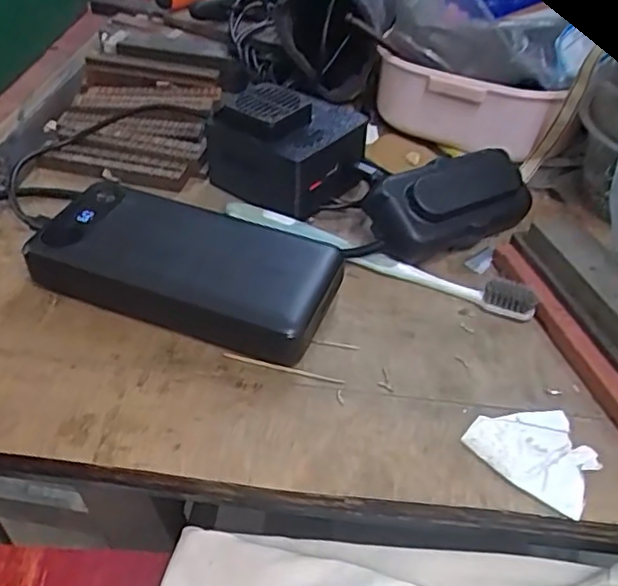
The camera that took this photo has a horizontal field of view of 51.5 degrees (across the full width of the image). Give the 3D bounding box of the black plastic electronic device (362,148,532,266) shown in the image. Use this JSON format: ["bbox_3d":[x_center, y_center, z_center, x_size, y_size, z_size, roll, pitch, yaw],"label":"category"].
[{"bbox_3d":[0.084,-0.051,0.374,0.106,0.042,0.043,-23,50,-24],"label":"black plastic electronic device"}]

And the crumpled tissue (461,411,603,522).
[{"bbox_3d":[0.097,0.067,0.277,0.052,0.007,0.041,28,48,23],"label":"crumpled tissue"}]

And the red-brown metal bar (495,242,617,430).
[{"bbox_3d":[0.130,0.024,0.316,0.014,0.012,0.147,-11,45,-15],"label":"red-brown metal bar"}]

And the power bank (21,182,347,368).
[{"bbox_3d":[-0.065,-0.016,0.338,0.157,0.027,0.071,17,45,13],"label":"power bank"}]

